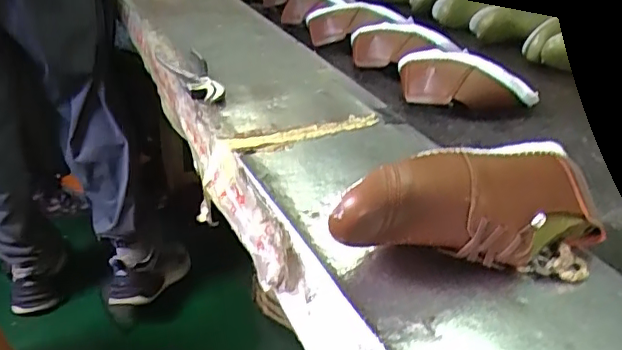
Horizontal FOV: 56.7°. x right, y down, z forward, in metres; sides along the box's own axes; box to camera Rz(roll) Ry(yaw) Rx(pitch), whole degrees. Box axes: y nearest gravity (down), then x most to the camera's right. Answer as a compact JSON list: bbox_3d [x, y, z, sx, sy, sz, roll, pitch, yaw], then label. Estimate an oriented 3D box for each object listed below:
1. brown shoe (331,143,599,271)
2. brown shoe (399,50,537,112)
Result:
[{"bbox_3d":[0.131,0.032,0.457,0.231,0.089,0.077,-10,33,-20],"label":"brown shoe"},{"bbox_3d":[0.217,-0.131,0.799,0.189,0.070,0.083,11,32,13],"label":"brown shoe"}]

